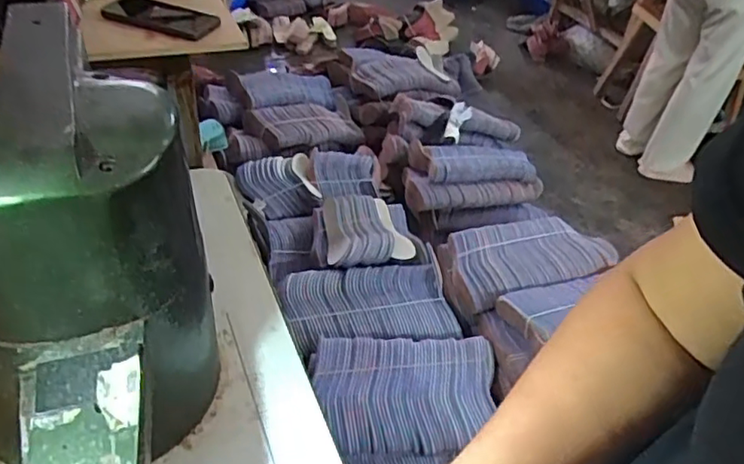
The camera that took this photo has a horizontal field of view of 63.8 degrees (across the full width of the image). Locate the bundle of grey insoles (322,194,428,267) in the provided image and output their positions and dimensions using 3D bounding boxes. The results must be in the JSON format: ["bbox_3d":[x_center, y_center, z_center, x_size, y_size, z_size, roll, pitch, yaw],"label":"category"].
[{"bbox_3d":[0.003,-0.011,1.582,0.254,0.065,0.220,-3,42,-12],"label":"bundle of grey insoles"}]

